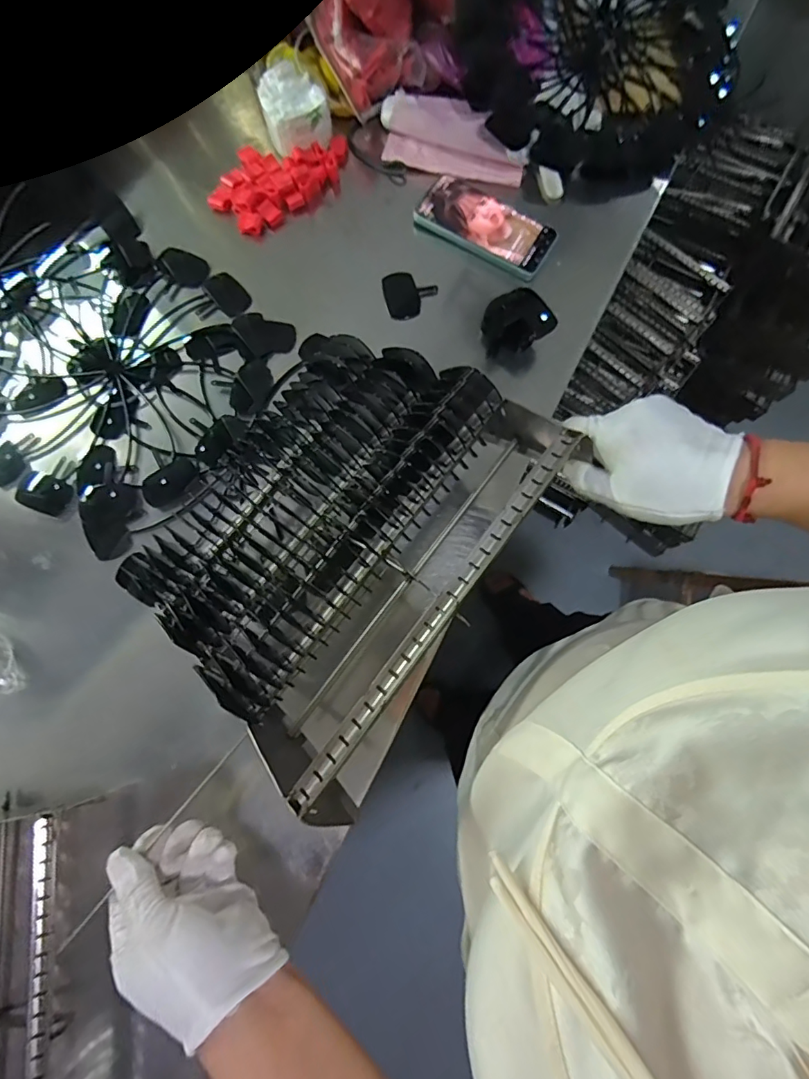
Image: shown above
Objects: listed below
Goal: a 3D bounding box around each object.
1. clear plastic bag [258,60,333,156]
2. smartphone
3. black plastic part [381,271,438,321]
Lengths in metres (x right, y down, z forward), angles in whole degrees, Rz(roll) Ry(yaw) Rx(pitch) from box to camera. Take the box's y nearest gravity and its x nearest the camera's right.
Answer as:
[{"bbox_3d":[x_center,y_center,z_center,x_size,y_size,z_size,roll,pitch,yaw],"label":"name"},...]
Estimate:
[{"bbox_3d":[-0.131,-0.516,0.591,0.077,0.047,0.088,-13,77,-4],"label":"clear plastic bag"},{"bbox_3d":[0.095,-0.369,0.579,0.157,0.016,0.087,35,78,7],"label":"smartphone"},{"bbox_3d":[0.006,-0.280,0.561,0.058,0.016,0.049,-19,77,-5],"label":"black plastic part"}]

